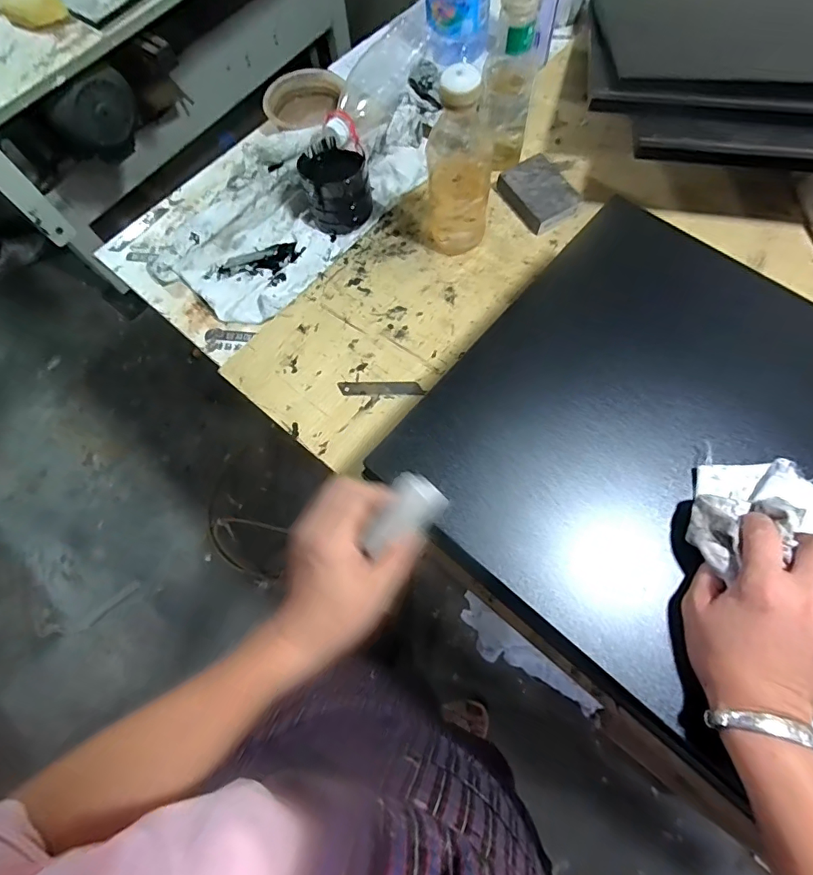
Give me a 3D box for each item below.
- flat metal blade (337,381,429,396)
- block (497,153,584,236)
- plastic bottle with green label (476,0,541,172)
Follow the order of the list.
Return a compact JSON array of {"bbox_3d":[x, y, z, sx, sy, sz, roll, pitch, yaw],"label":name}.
[{"bbox_3d":[-0.030,-0.058,0.558,0.099,0.004,0.017,2,70,3],"label":"flat metal blade"},{"bbox_3d":[0.178,-0.328,0.635,0.072,0.028,0.102,-29,72,-8],"label":"block"},{"bbox_3d":[0.127,-0.440,0.589,0.064,0.210,0.066,9,71,6],"label":"plastic bottle with green label"}]

